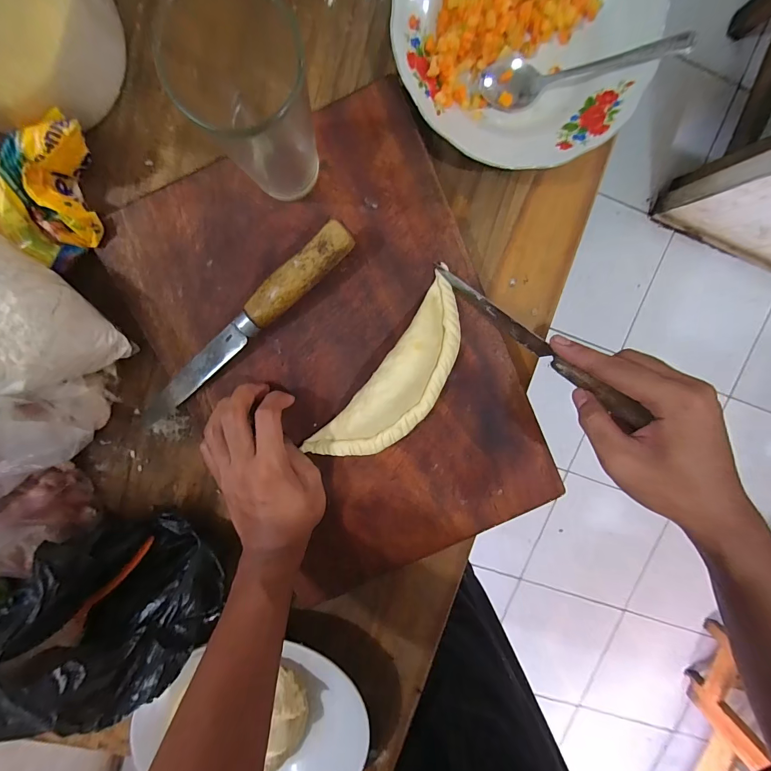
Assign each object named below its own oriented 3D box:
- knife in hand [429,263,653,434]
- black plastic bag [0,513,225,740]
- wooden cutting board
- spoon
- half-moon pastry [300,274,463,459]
[{"bbox_3d":[0.121,-0.035,0.299,0.194,0.032,0.011,42,95,13],"label":"knife in hand"},{"bbox_3d":[-0.238,0.199,0.313,0.137,0.128,0.171,43,95,-8],"label":"black plastic bag"},{"bbox_3d":[-0.030,-0.013,0.328,0.268,0.014,0.387,-25,100,1],"label":"wooden cutting board"},{"bbox_3d":[0.152,-0.257,0.293,0.155,0.040,0.041,-16,100,0],"label":"spoon"},{"bbox_3d":[0.013,0.001,0.318,0.064,0.027,0.186,37,96,-8],"label":"half-moon pastry"}]

